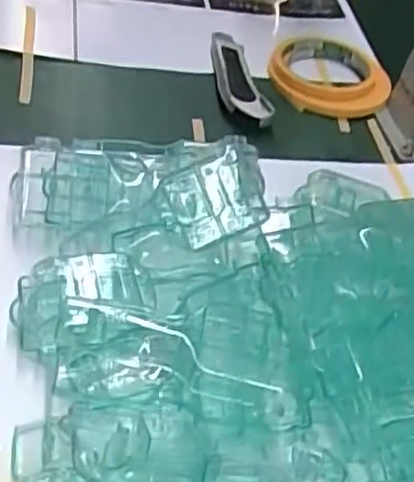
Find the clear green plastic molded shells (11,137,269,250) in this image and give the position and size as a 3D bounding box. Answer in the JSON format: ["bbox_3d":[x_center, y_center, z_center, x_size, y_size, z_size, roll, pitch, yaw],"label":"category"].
[{"bbox_3d":[-0.037,-0.035,0.394,0.151,0.041,0.056,7,46,-8],"label":"clear green plastic molded shells"}]

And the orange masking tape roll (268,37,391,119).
[{"bbox_3d":[0.111,-0.154,0.601,0.110,0.018,0.118,9,45,-7],"label":"orange masking tape roll"}]

